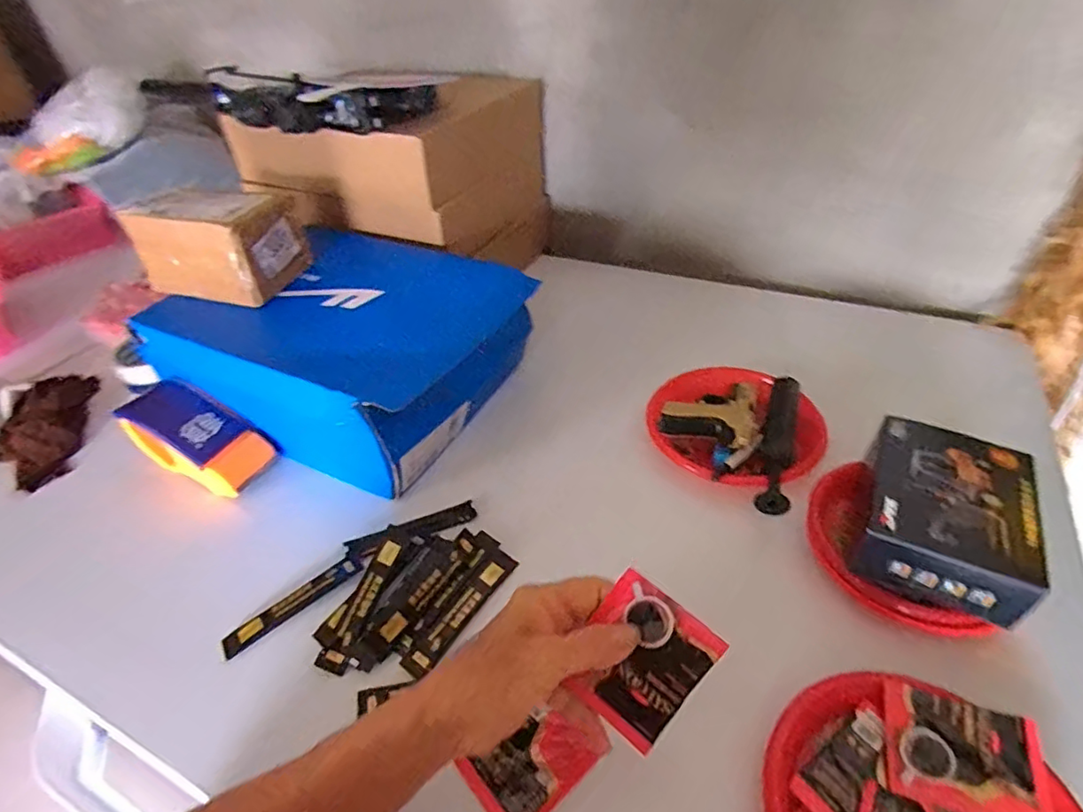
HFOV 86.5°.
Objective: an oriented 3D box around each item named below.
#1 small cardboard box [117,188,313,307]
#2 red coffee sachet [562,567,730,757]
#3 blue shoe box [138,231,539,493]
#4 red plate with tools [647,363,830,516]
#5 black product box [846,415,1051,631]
[{"bbox_3d":[-0.340,-0.174,0.622,0.143,0.096,0.108,12,44,20],"label":"small cardboard box"},{"bbox_3d":[0.053,0.141,0.318,0.063,0.007,0.076,36,97,18],"label":"red coffee sachet"},{"bbox_3d":[-0.211,-0.071,0.632,0.341,0.126,0.256,18,46,25],"label":"blue shoe box"},{"bbox_3d":[0.187,0.012,0.560,0.164,0.049,0.167,-3,41,3],"label":"red plate with tools"},{"bbox_3d":[0.290,0.077,0.419,0.106,0.052,0.131,16,45,23],"label":"black product box"}]

